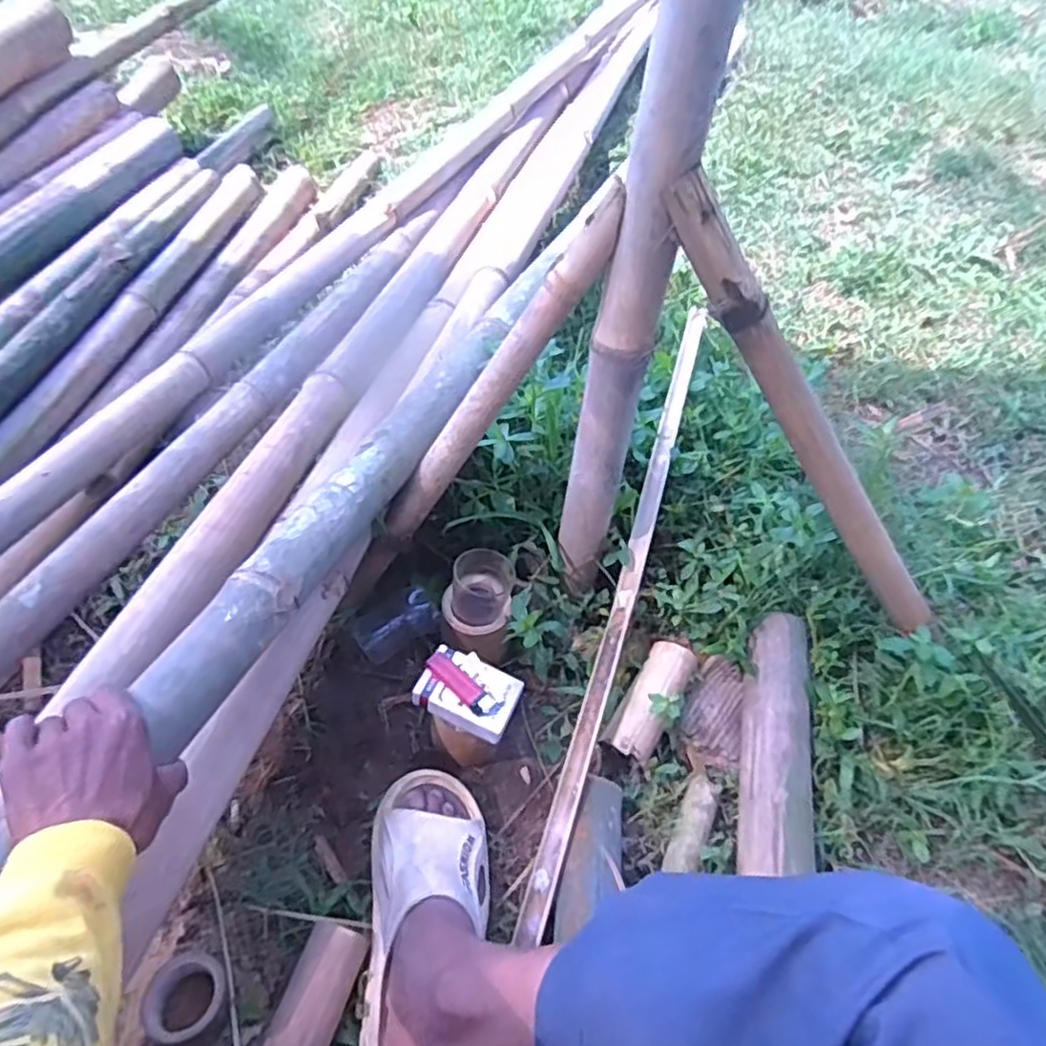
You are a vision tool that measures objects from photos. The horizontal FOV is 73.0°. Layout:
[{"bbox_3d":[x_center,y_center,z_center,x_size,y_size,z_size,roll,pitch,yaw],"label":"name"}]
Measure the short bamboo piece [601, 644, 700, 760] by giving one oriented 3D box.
[{"bbox_3d":[0.147,0.197,0.803,0.057,0.040,0.147,28,51,19],"label":"short bamboo piece"}]

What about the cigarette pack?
[{"bbox_3d":[-0.055,0.173,0.724,0.099,0.030,0.067,22,49,14],"label":"cigarette pack"}]

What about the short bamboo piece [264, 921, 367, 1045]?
[{"bbox_3d":[-0.184,0.424,0.594,0.052,0.048,0.154,14,48,7],"label":"short bamboo piece"}]

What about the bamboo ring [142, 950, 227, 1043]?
[{"bbox_3d":[-0.288,0.402,0.602,0.070,0.034,0.064,3,47,-3],"label":"bamboo ring"}]

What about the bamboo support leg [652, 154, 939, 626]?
[{"bbox_3d":[0.279,-0.077,0.675,0.040,0.554,0.034,-19,35,35],"label":"bamboo support leg"}]

